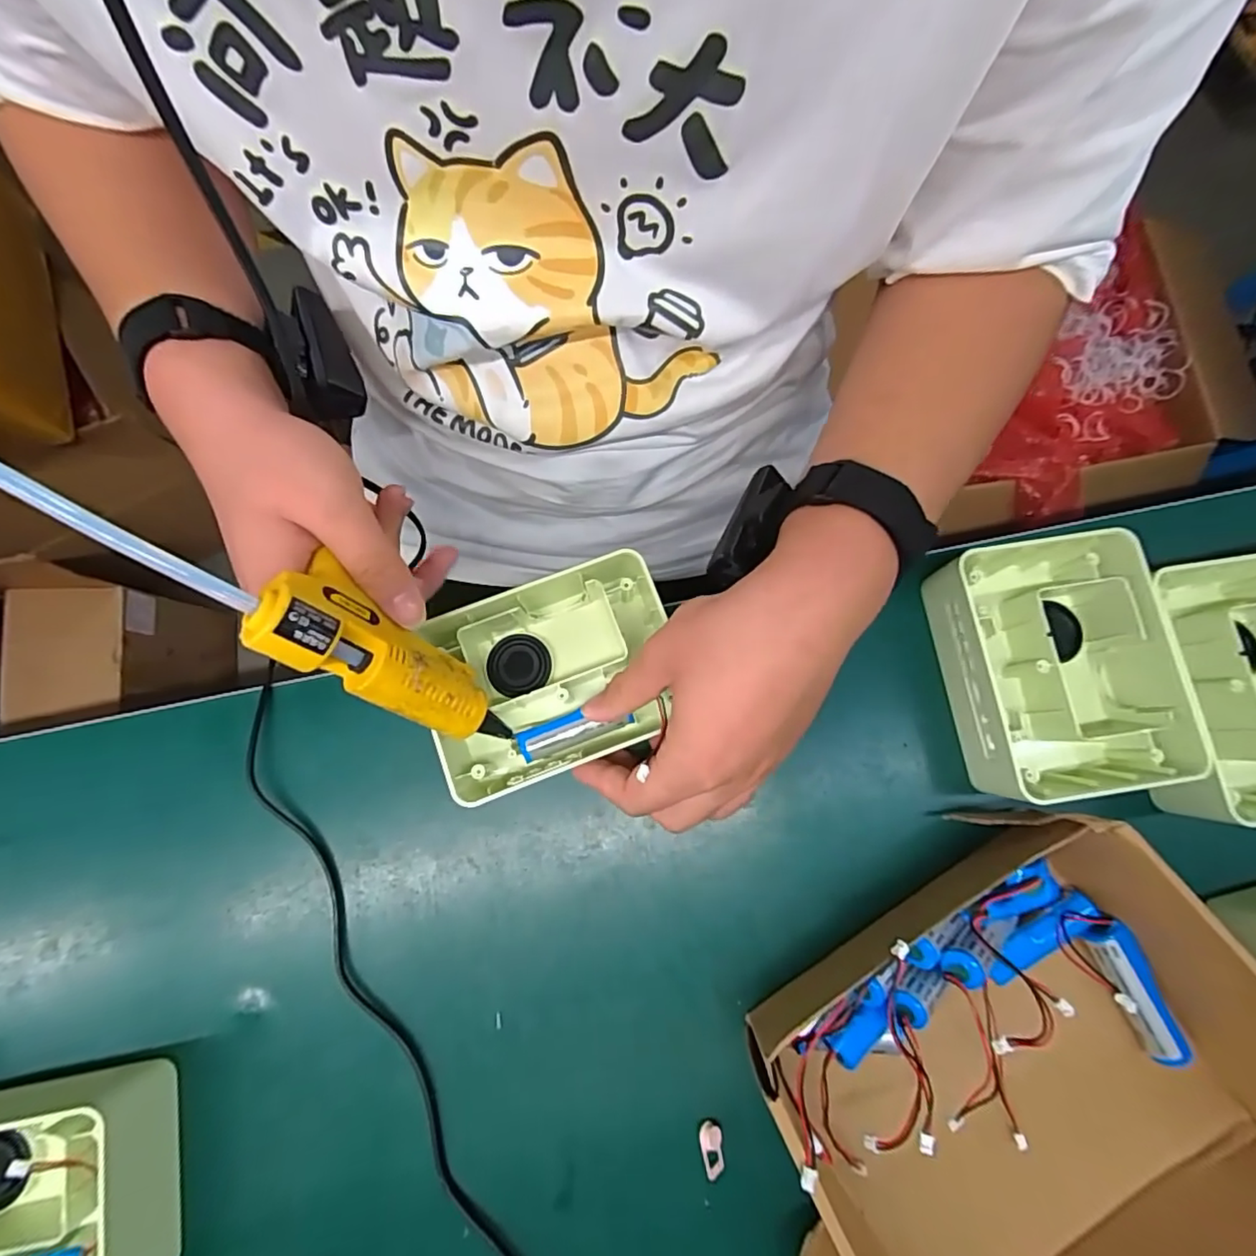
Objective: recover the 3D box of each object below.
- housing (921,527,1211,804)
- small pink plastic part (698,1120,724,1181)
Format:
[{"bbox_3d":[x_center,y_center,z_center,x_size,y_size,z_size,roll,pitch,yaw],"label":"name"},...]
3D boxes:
[{"bbox_3d":[0.249,0.022,0.343,0.111,0.058,0.146,-9,77,-1],"label":"housing"},{"bbox_3d":[0.044,0.277,0.306,0.012,0.005,0.024,-7,77,0],"label":"small pink plastic part"}]

